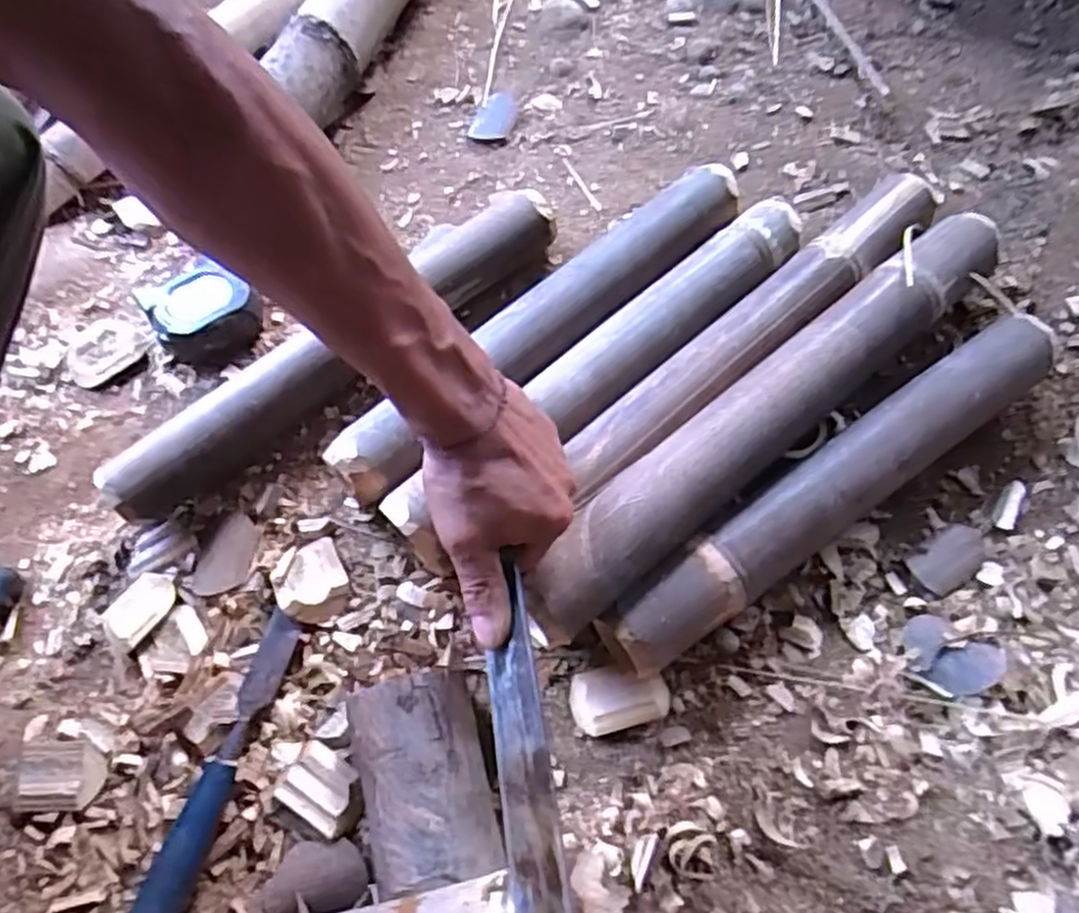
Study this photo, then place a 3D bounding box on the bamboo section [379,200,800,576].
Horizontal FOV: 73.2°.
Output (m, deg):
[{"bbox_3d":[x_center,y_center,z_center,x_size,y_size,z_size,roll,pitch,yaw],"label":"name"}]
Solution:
[{"bbox_3d":[0.052,-0.064,0.552,0.387,0.059,0.059,-41,69,-13],"label":"bamboo section"}]

